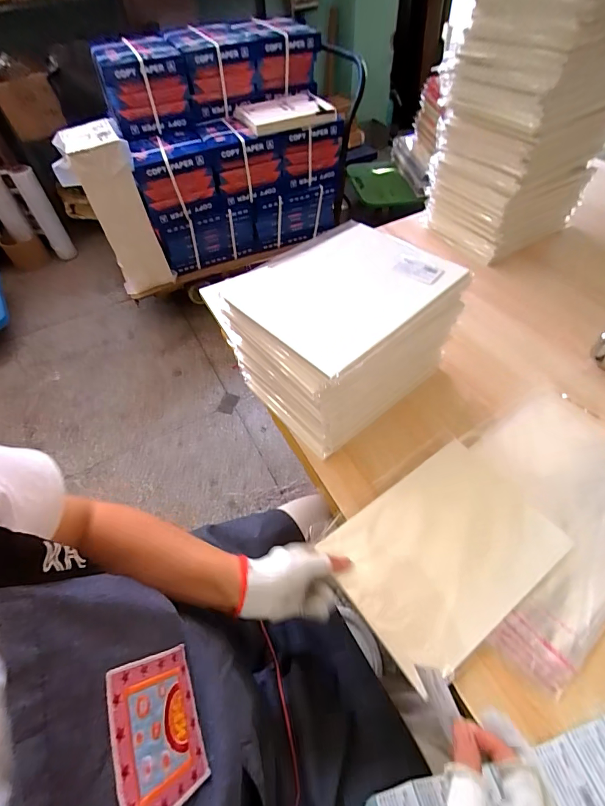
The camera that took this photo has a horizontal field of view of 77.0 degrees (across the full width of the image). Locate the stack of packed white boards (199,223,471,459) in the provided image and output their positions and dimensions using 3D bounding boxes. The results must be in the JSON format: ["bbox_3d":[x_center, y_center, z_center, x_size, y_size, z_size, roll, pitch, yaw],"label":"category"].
[{"bbox_3d":[0.052,-0.102,0.566,0.262,0.194,0.233,-36,59,-21],"label":"stack of packed white boards"}]

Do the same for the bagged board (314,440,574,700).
[{"bbox_3d":[0.173,0.180,0.472,0.254,0.011,0.186,-30,57,-17],"label":"bagged board"}]

